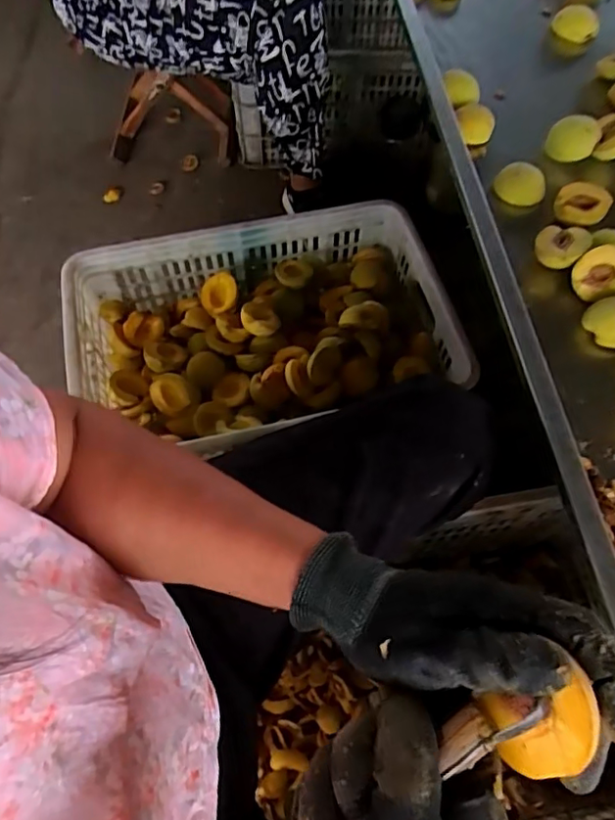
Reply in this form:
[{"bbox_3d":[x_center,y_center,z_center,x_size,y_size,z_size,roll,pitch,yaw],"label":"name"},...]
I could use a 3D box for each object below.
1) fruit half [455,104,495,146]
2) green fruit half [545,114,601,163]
[{"bbox_3d":[0.218,-0.376,0.726,0.048,0.027,0.047,0,63,-1],"label":"fruit half"},{"bbox_3d":[0.337,-0.344,0.702,0.058,0.053,0.018,18,37,4],"label":"green fruit half"}]

